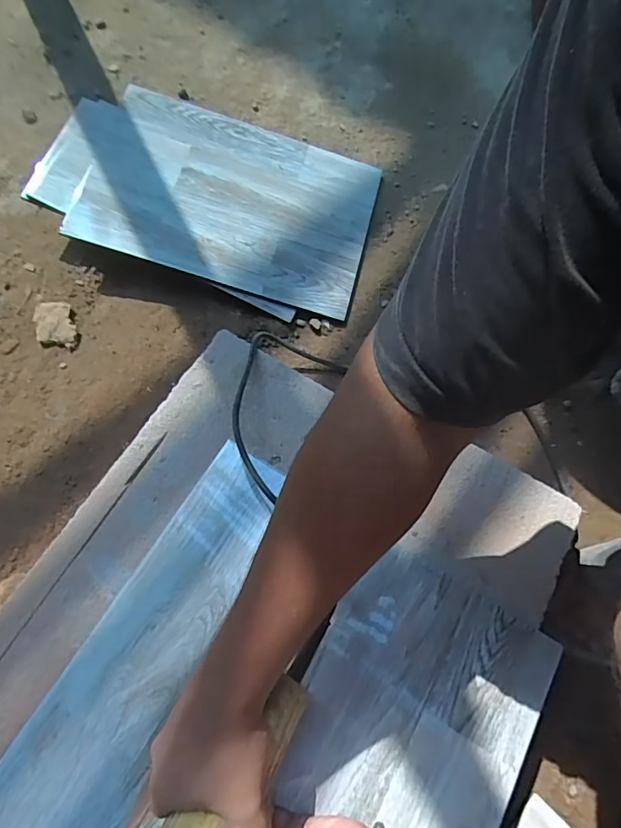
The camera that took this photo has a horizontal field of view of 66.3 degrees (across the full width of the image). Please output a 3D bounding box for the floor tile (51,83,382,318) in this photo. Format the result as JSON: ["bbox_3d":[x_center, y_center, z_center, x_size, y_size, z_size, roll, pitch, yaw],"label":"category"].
[{"bbox_3d":[-0.110,-0.308,0.682,0.393,0.009,0.260,16,73,-5],"label":"floor tile"}]

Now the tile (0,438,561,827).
[{"bbox_3d":[-0.021,0.284,0.428,0.395,0.011,0.392,31,70,6],"label":"tile"}]

